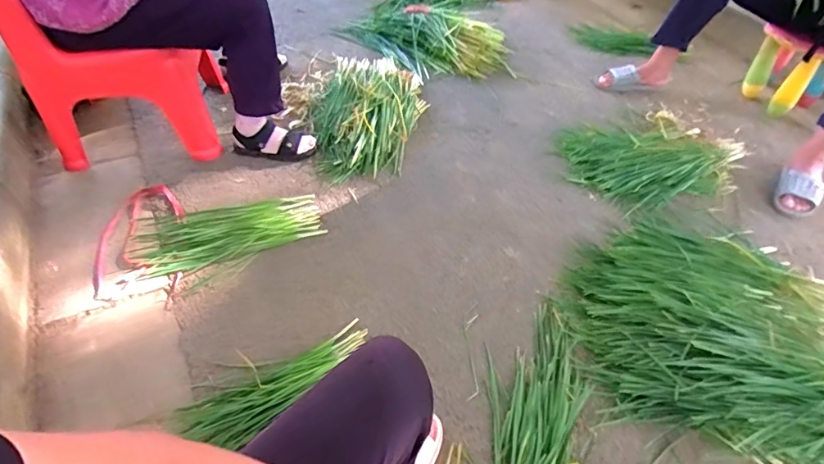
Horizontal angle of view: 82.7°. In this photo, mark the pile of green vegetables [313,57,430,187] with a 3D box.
[{"bbox_3d":[-0.135,-0.354,1.398,0.339,0.077,0.543,2,50,-1],"label":"pile of green vegetables"}]

